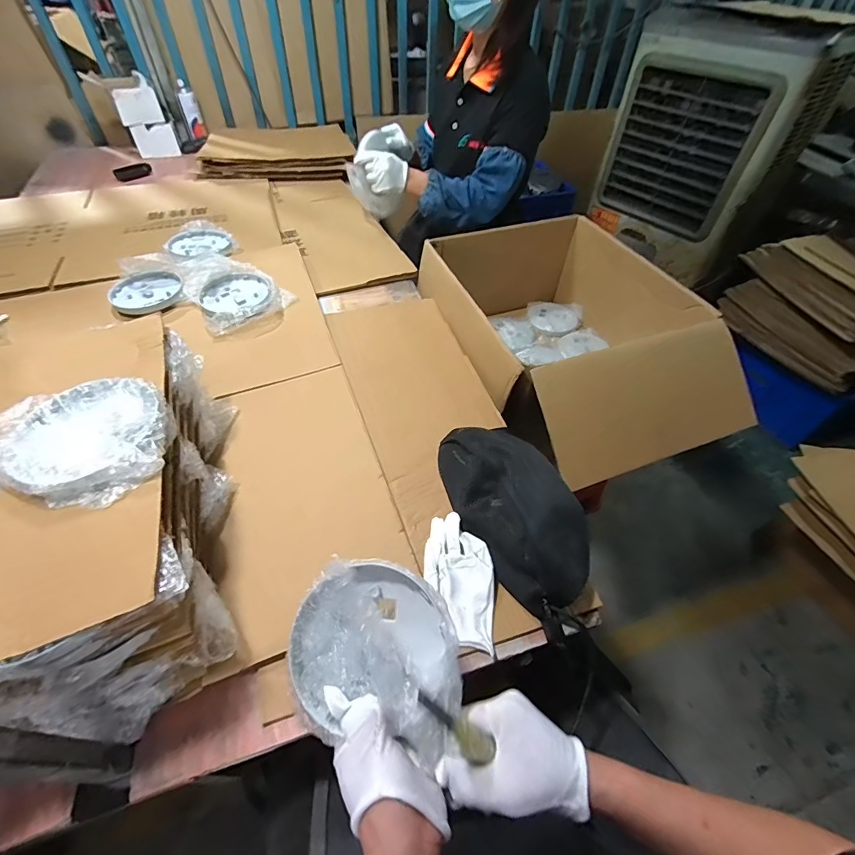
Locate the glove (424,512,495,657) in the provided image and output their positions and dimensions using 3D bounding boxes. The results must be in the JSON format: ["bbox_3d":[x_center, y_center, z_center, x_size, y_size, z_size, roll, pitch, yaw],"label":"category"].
[{"bbox_3d":[0.041,0.183,0.510,0.085,0.022,0.166,-9,51,-11],"label":"glove"}]

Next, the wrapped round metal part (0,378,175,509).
[{"bbox_3d":[-0.343,0.006,0.420,0.173,0.022,0.140,31,55,22],"label":"wrapped round metal part"}]

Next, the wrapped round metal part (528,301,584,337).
[{"bbox_3d":[0.368,-0.308,1.155,0.176,0.034,0.122,-5,50,-8],"label":"wrapped round metal part"}]

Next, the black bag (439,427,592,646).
[{"bbox_3d":[0.118,0.106,0.545,0.133,0.074,0.295,-17,52,-17],"label":"black bag"}]

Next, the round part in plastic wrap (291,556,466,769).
[{"bbox_3d":[-0.046,0.193,0.360,0.137,0.045,0.137,4,66,4],"label":"round part in plastic wrap"}]

